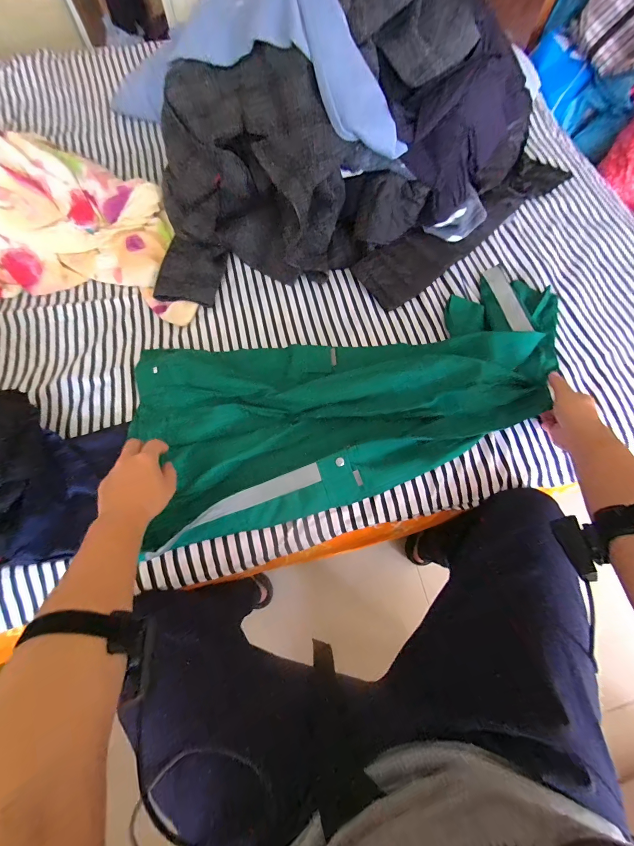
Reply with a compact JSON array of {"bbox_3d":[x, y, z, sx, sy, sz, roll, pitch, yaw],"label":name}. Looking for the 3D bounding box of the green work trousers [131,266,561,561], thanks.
[{"bbox_3d":[0.073,-0.065,0.593,0.763,0.068,0.371,-17,71,-6],"label":"green work trousers"}]

